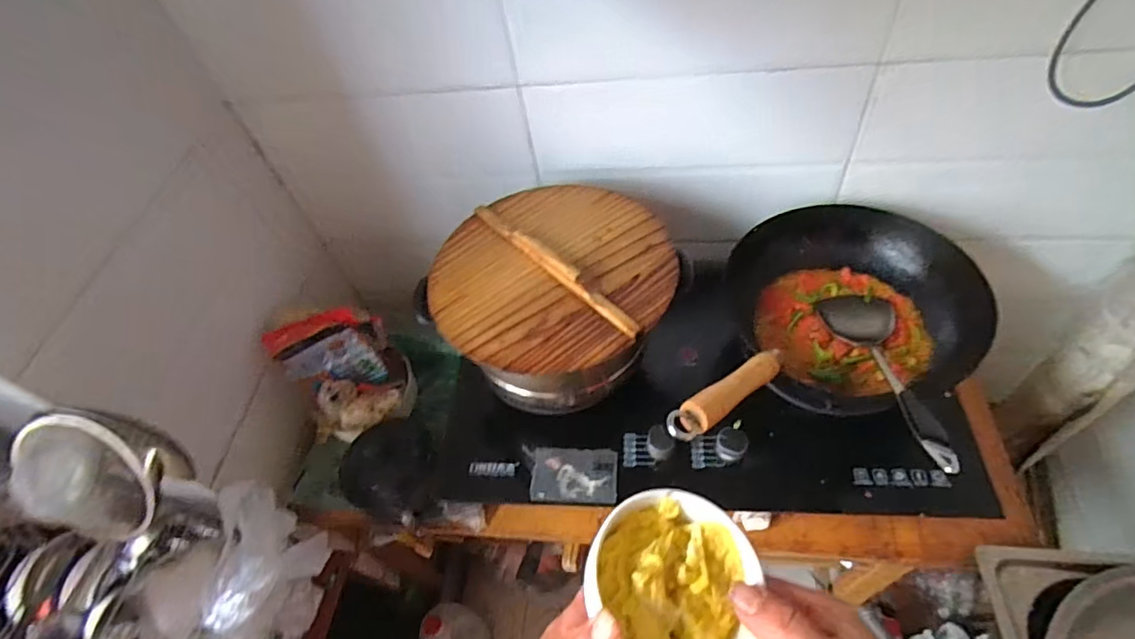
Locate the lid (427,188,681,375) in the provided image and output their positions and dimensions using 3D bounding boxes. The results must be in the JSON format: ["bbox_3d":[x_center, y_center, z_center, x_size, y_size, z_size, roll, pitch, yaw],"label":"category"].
[{"bbox_3d":[-0.020,-0.066,0.687,0.290,0.029,0.280,-2,53,2],"label":"lid"}]

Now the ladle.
[{"bbox_3d":[0.380,0.054,0.654,0.091,0.038,0.336,6,26,8],"label":"ladle"}]

